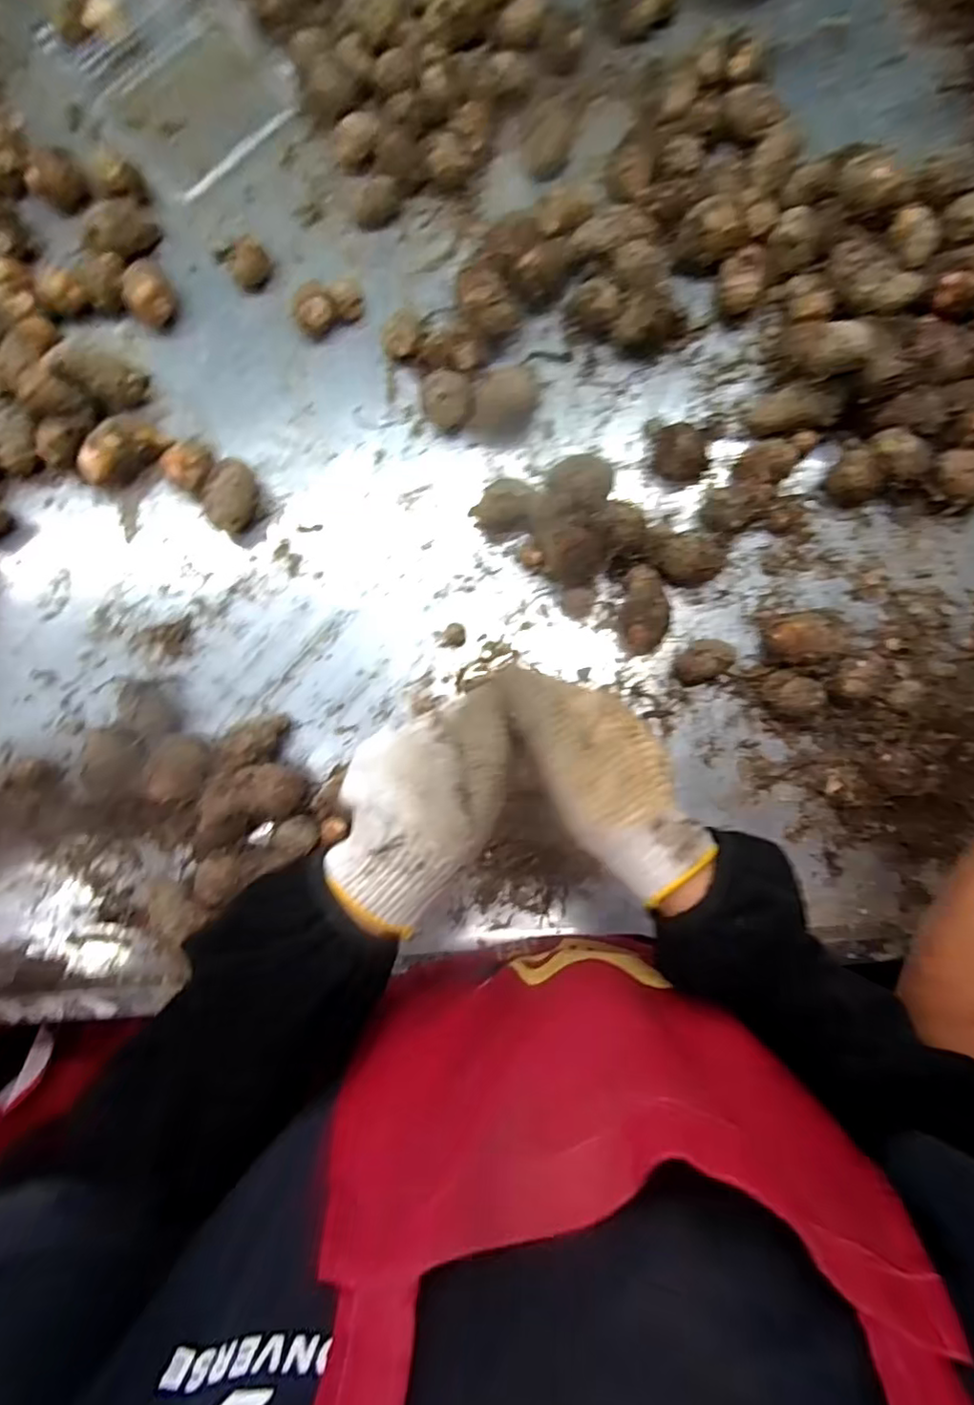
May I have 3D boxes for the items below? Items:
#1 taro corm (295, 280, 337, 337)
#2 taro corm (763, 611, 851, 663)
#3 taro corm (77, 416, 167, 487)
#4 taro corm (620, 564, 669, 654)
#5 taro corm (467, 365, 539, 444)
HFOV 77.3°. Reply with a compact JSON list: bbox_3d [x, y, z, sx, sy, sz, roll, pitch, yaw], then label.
[{"bbox_3d":[-0.158,-0.360,0.560,0.034,0.033,0.038,-25,84,-3],"label":"taro corm"},{"bbox_3d":[0.264,-0.053,0.511,0.067,0.044,0.041,-15,83,-2],"label":"taro corm"},{"bbox_3d":[-0.323,-0.220,0.537,0.070,0.036,0.041,-44,85,-5],"label":"taro corm"},{"bbox_3d":[0.135,-0.078,0.517,0.042,0.040,0.075,10,83,1],"label":"taro corm"},{"bbox_3d":[0.017,-0.272,0.545,0.051,0.037,0.061,20,84,2],"label":"taro corm"}]

